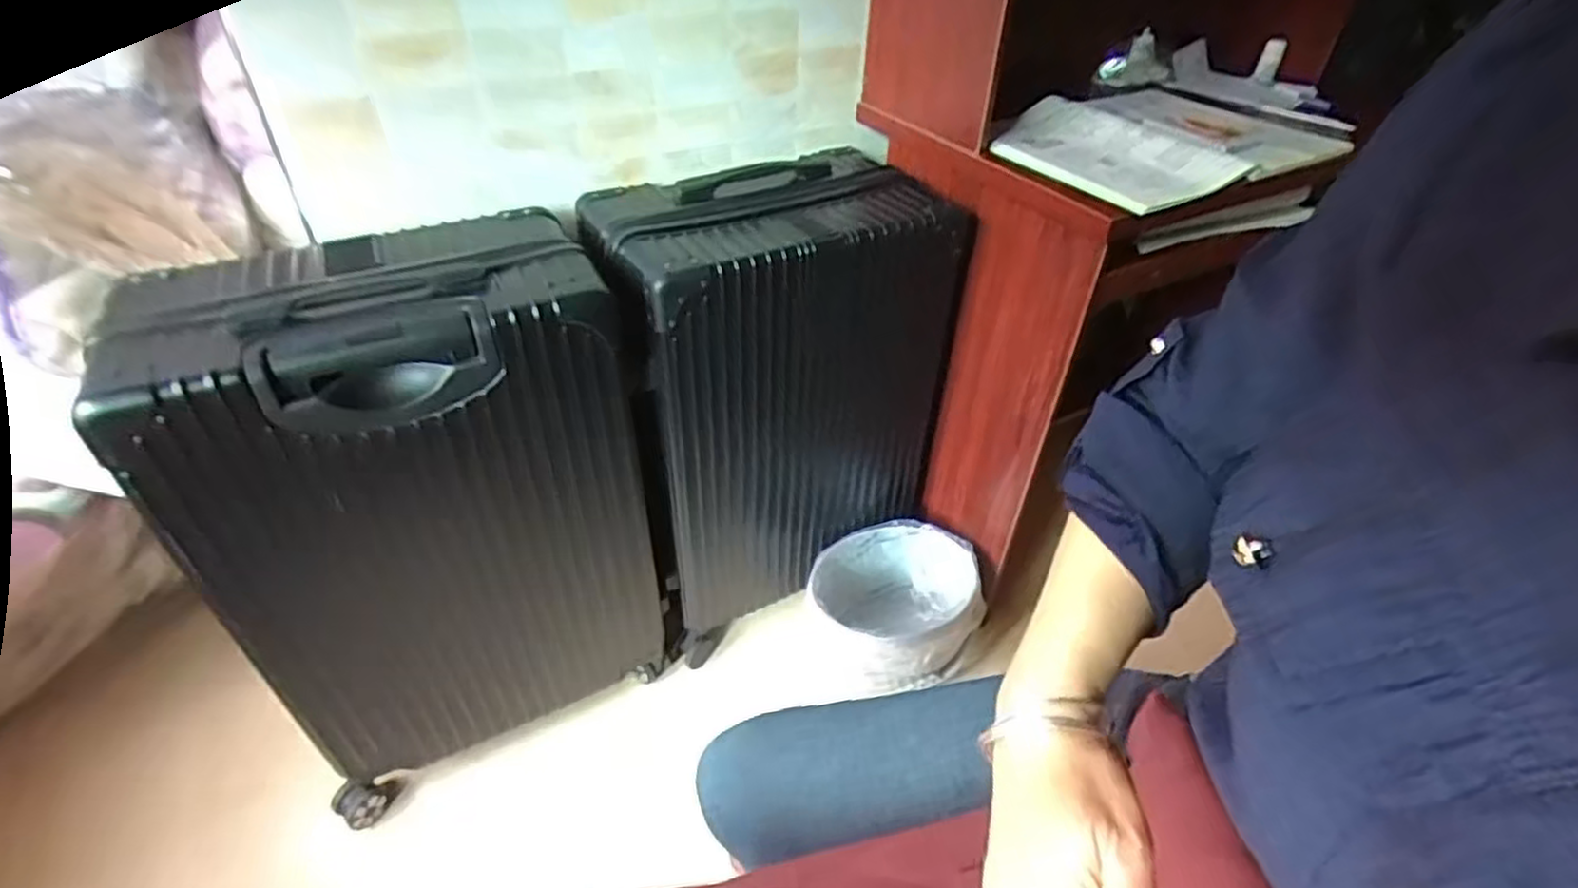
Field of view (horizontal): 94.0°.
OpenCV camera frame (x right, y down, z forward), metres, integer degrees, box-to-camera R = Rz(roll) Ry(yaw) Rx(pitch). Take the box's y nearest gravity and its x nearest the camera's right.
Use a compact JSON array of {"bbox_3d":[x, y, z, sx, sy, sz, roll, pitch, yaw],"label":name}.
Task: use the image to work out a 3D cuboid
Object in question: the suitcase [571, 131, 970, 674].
[{"bbox_3d":[-0.014,-0.059,1.045,0.455,0.599,0.219,-19,45,-23],"label":"suitcase"}]

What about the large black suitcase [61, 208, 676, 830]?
[{"bbox_3d":[-0.408,0.091,0.861,0.429,0.609,0.241,-25,47,-29],"label":"large black suitcase"}]

